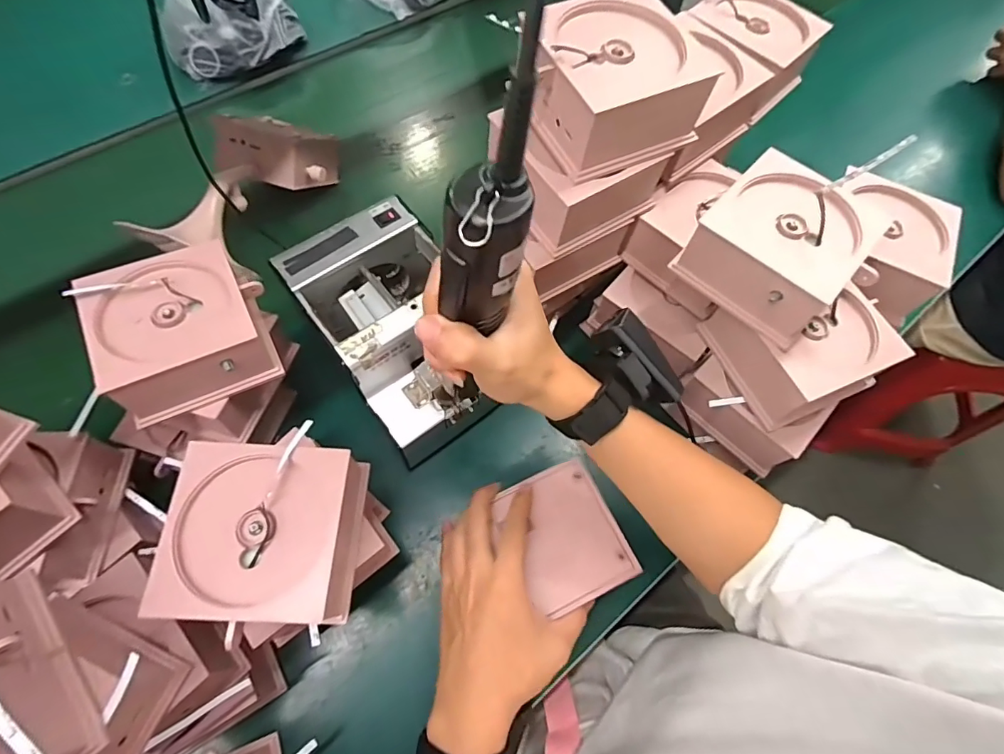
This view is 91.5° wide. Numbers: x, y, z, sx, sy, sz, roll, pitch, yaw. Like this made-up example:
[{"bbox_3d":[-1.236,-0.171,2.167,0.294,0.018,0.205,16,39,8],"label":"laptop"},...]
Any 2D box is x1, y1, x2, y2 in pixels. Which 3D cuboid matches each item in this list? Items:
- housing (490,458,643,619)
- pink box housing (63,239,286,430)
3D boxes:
[{"bbox_3d":[0.053,0.132,0.414,0.088,0.011,0.107,-22,68,-13],"label":"housing"},{"bbox_3d":[-0.245,-0.038,0.381,0.114,0.055,0.113,-22,68,-13],"label":"pink box housing"}]

